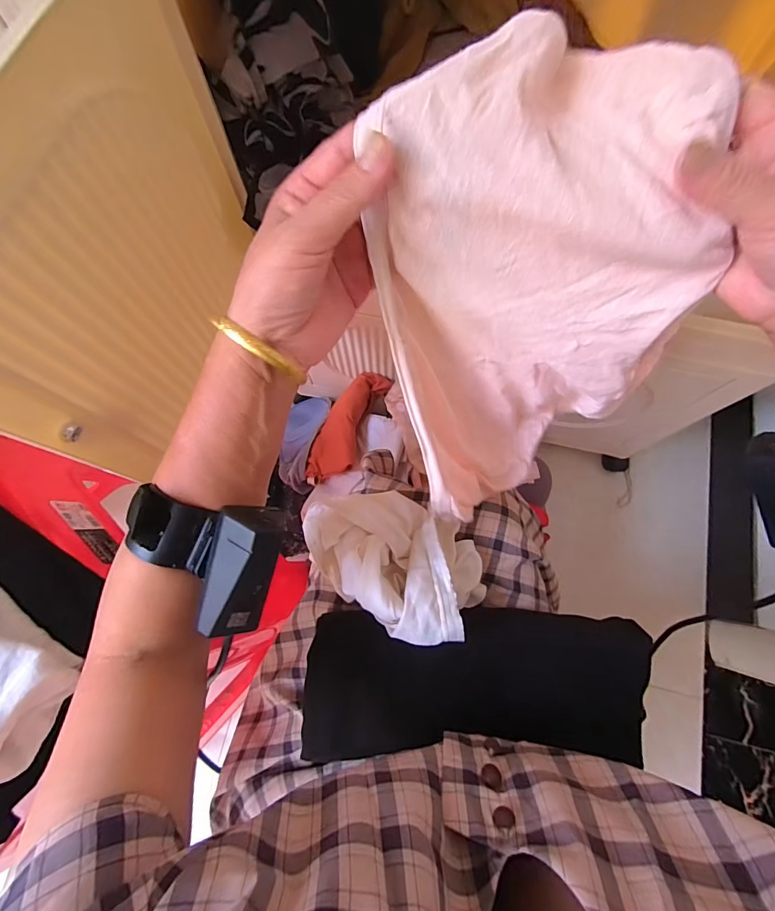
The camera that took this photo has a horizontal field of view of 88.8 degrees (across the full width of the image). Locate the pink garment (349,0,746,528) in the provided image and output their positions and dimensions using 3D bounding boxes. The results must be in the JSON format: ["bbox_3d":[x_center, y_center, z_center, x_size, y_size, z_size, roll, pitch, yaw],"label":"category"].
[{"bbox_3d":[0.090,-0.075,0.262,0.168,0.236,0.153,-20,76,-6],"label":"pink garment"}]

